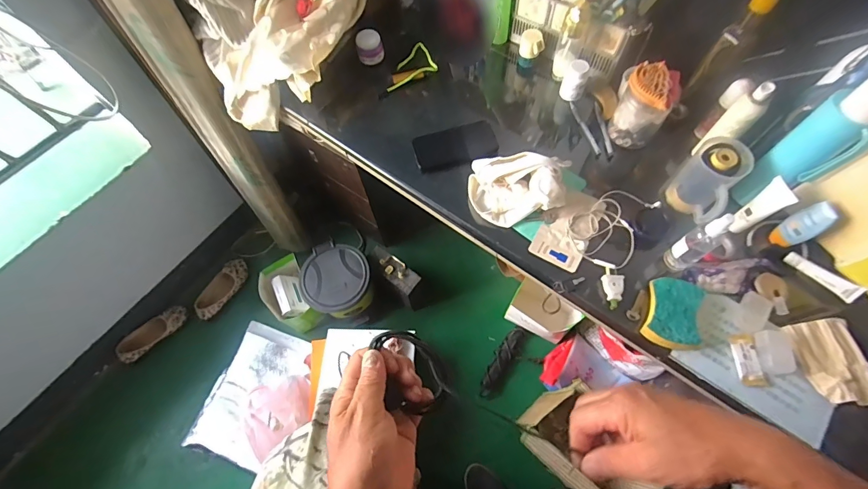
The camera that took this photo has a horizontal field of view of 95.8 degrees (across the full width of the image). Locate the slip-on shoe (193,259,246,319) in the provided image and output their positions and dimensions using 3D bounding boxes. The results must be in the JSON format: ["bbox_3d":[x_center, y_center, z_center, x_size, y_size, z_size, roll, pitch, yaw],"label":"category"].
[{"bbox_3d":[-0.783,0.160,1.447,0.079,0.058,0.229,35,71,17],"label":"slip-on shoe"}]

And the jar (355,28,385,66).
[{"bbox_3d":[-0.141,-0.431,0.861,0.059,0.055,0.045,-10,65,-1],"label":"jar"}]

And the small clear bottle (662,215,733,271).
[{"bbox_3d":[0.401,-0.003,0.594,0.037,0.137,0.039,-30,67,-10],"label":"small clear bottle"}]

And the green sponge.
[{"bbox_3d":[0.369,0.106,0.604,0.074,0.038,0.102,18,67,11],"label":"green sponge"}]

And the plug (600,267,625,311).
[{"bbox_3d":[0.292,0.070,0.637,0.028,0.023,0.068,-4,65,2],"label":"plug"}]

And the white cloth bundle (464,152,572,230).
[{"bbox_3d":[0.151,-0.100,0.690,0.178,0.066,0.121,2,65,4],"label":"white cloth bundle"}]

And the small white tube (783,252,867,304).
[{"bbox_3d":[0.605,0.048,0.611,0.022,0.032,0.097,-40,69,-14],"label":"small white tube"}]

